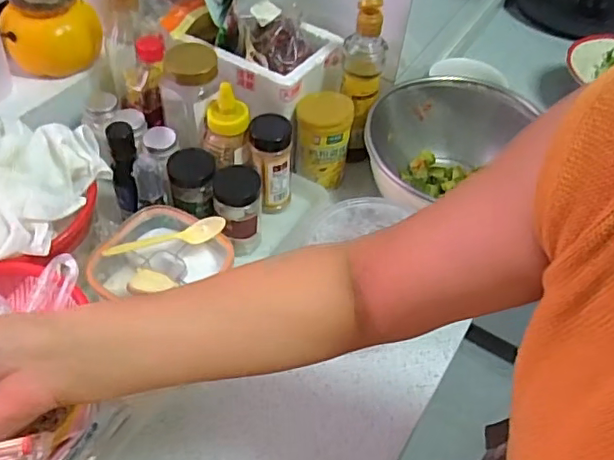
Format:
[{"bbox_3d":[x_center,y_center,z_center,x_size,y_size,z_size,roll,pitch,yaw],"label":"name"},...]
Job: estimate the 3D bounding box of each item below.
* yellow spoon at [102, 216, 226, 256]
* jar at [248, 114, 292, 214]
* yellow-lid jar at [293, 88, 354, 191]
[{"bbox_3d":[-0.158,0.004,0.642,0.133,0.018,0.027,-11,51,-14],"label":"yellow spoon"},{"bbox_3d":[-0.048,-0.083,0.770,0.057,0.131,0.042,1,49,-4],"label":"jar"},{"bbox_3d":[0.023,-0.131,0.816,0.075,0.114,0.075,6,49,-1],"label":"yellow-lid jar"}]

